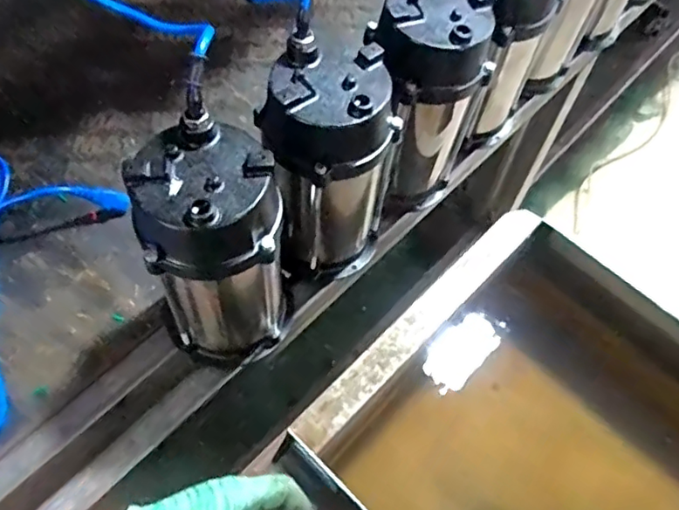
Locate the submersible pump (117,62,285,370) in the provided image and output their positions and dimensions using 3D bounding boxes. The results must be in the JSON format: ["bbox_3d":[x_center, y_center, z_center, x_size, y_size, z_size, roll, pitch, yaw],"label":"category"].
[{"bbox_3d":[-0.115,0.000,0.558,0.126,0.271,0.129,-11,61,-9],"label":"submersible pump"}]

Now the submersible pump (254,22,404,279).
[{"bbox_3d":[-0.007,-0.082,0.620,0.113,0.276,0.113,-31,66,-19],"label":"submersible pump"}]

